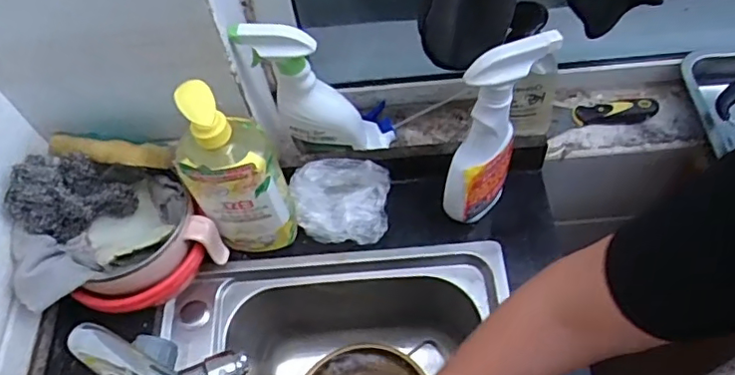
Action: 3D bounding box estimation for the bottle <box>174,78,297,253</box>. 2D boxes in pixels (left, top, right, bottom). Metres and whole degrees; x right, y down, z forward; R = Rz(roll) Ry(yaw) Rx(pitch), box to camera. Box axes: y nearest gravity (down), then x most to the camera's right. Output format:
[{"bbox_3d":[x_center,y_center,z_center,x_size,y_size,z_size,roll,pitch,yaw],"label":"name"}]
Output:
[{"bbox_3d":[-0.144,-0.016,0.641,0.095,0.259,0.065,-14,59,-4],"label":"bottle"}]

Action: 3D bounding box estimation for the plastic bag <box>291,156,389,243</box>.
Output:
[{"bbox_3d":[-0.036,0.016,0.742,0.120,0.058,0.090,2,59,6],"label":"plastic bag"}]

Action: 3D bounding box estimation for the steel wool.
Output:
[{"bbox_3d":[-0.324,0.008,0.640,0.113,0.097,0.062,-37,63,-17],"label":"steel wool"}]

